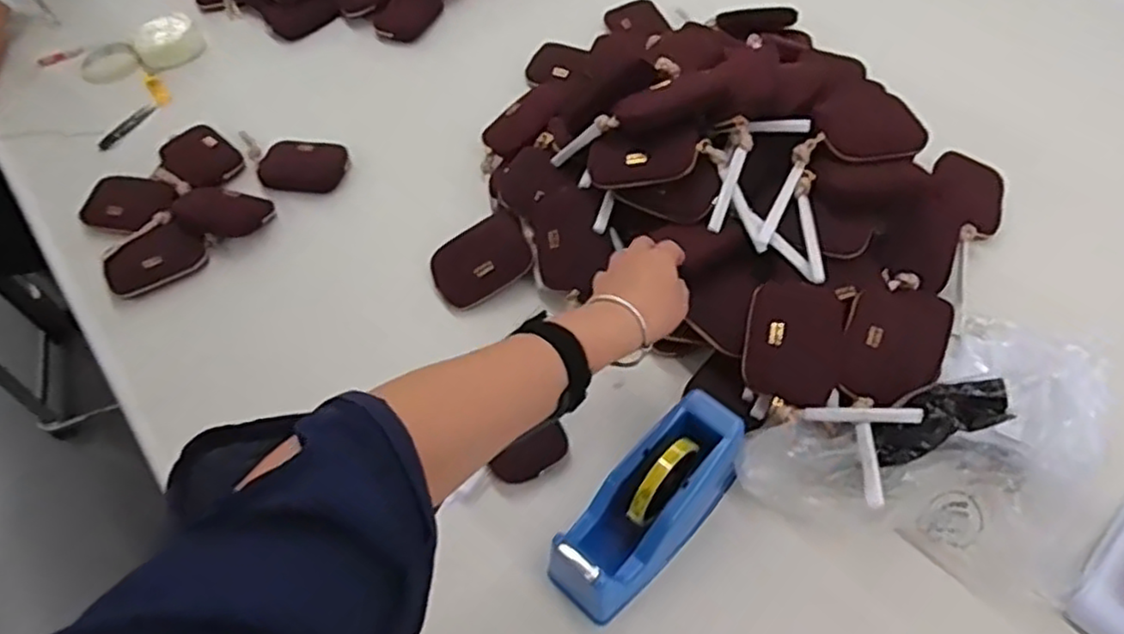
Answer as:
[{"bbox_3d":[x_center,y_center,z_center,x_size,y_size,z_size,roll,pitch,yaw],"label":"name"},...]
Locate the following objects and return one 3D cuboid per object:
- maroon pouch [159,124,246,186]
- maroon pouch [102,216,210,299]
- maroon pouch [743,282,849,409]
[{"bbox_3d":[-0.506,-0.223,0.959,0.117,0.027,0.084,35,65,25],"label":"maroon pouch"},{"bbox_3d":[-0.501,-0.070,0.844,0.112,0.028,0.079,-41,62,-21],"label":"maroon pouch"},{"bbox_3d":[0.221,0.022,0.649,0.087,0.033,0.114,14,58,14],"label":"maroon pouch"}]

